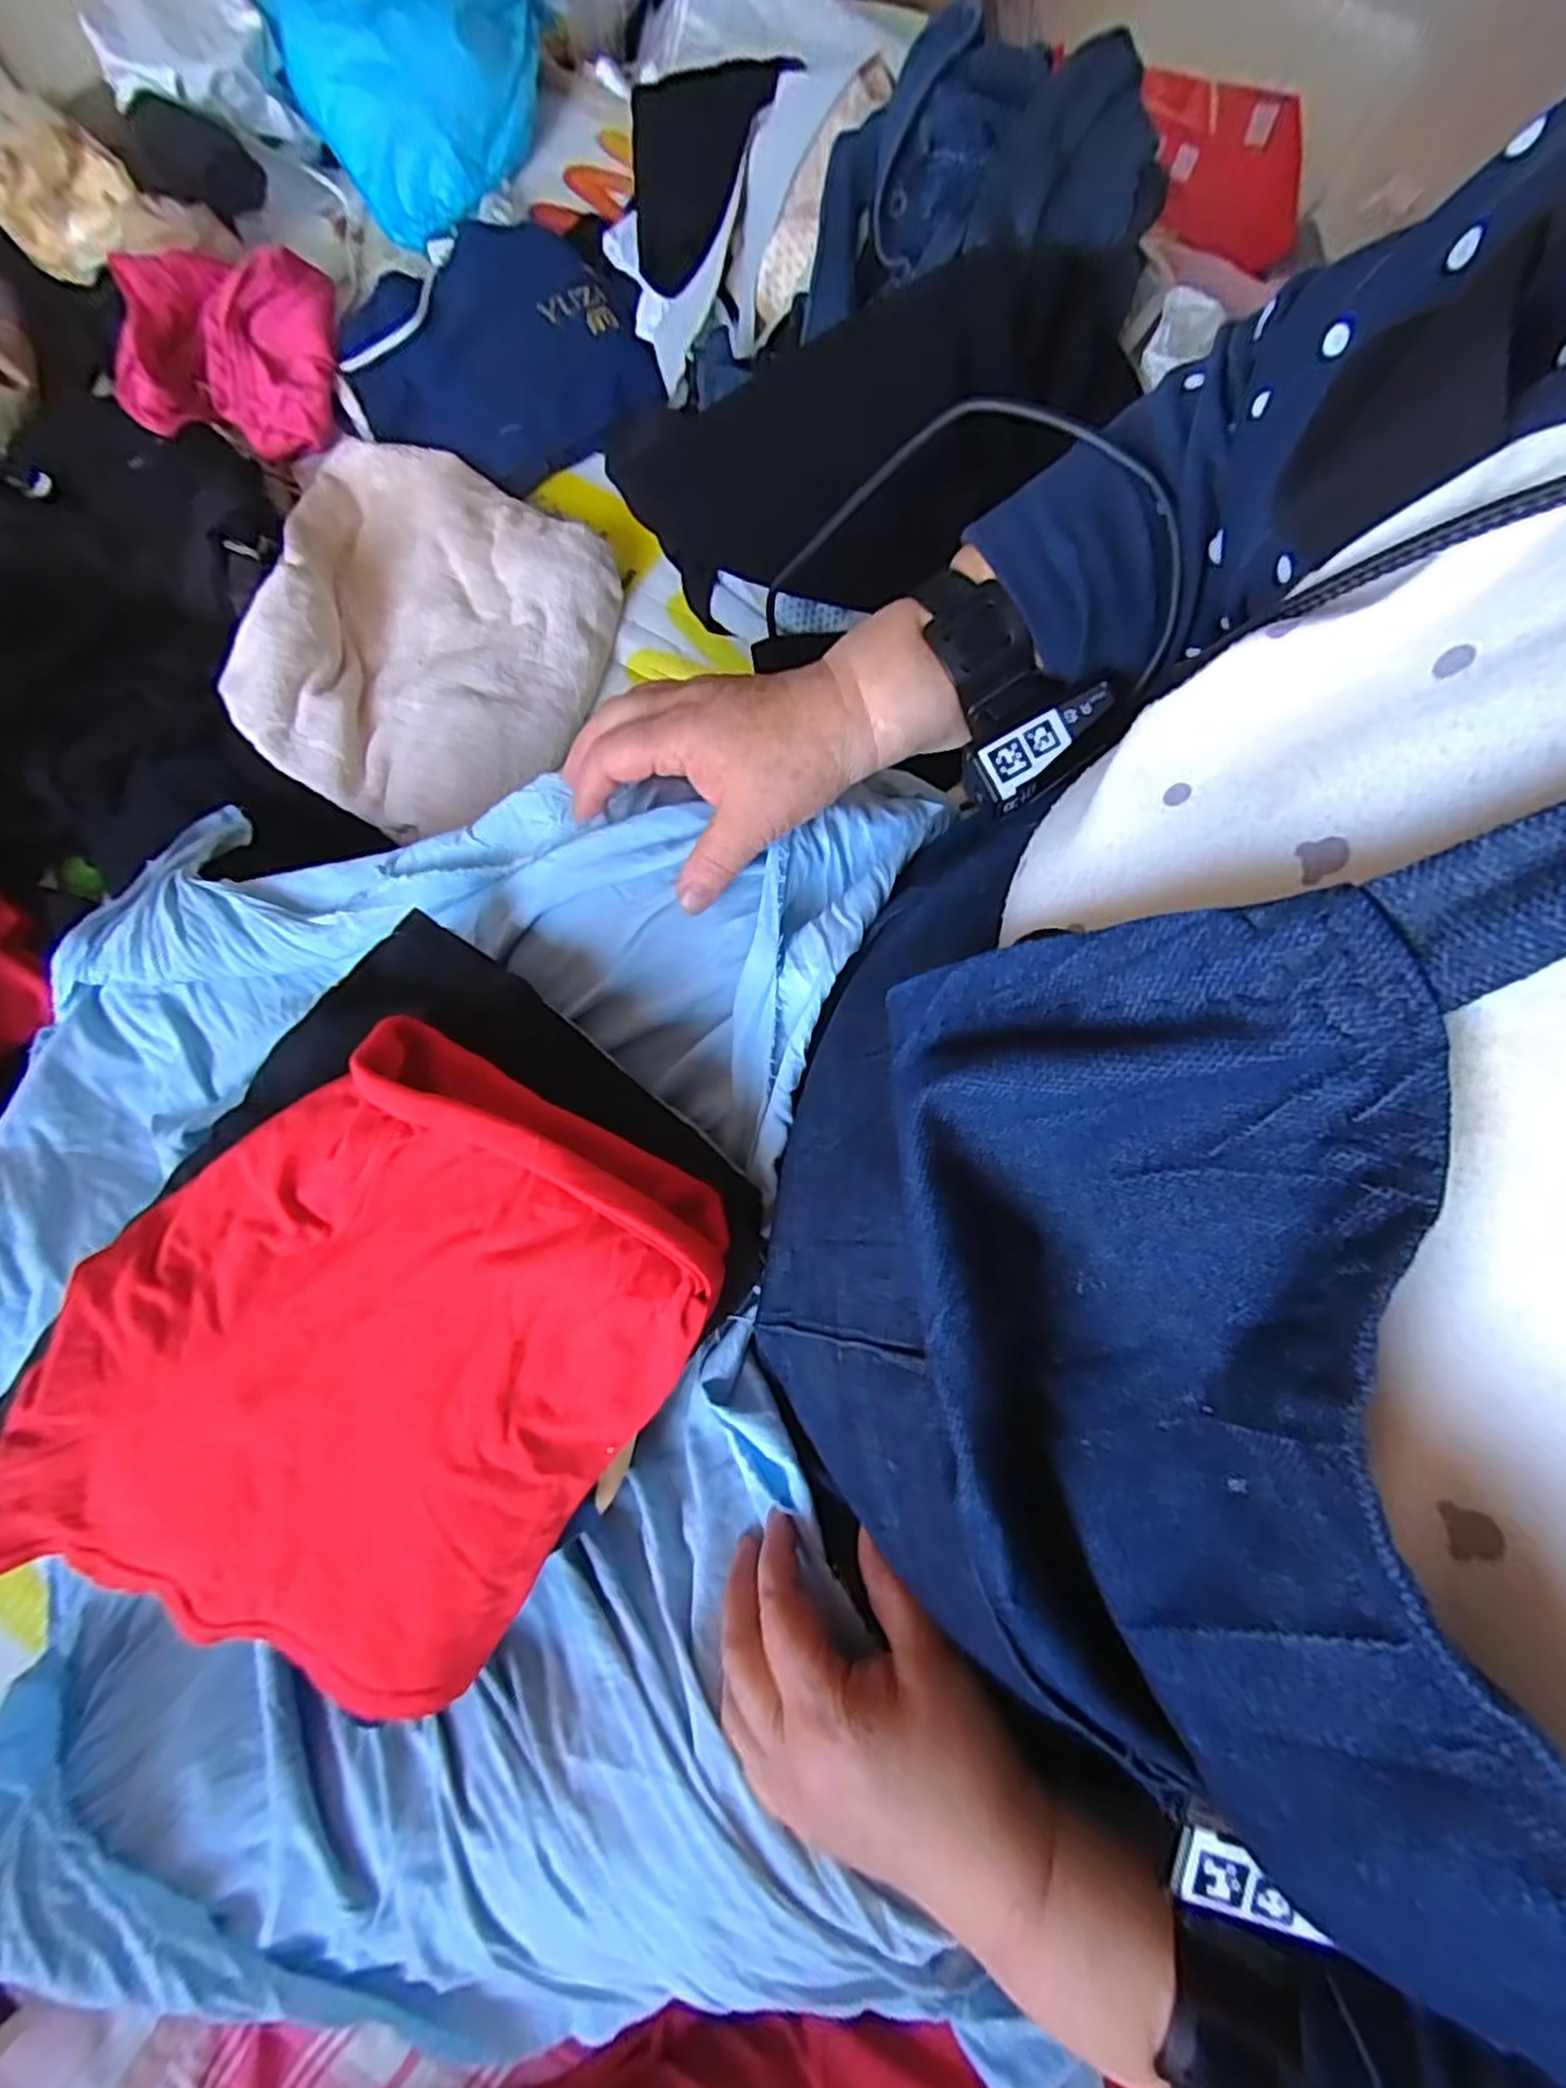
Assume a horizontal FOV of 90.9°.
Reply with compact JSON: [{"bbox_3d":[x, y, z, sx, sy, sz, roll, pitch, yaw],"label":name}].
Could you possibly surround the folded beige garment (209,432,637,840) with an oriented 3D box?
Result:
[{"bbox_3d":[-0.292,-0.335,0.617,0.270,0.066,0.324,15,78,3],"label":"folded beige garment"}]

